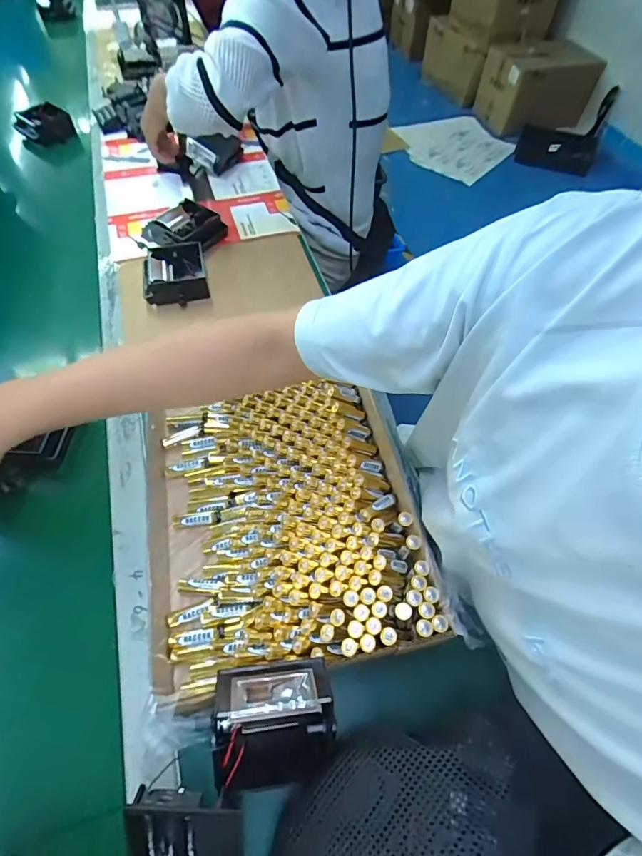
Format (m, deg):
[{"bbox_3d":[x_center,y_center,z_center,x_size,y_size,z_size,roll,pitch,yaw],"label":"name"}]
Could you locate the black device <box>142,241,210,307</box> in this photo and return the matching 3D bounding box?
[{"bbox_3d":[-0.222,-0.233,0.645,0.093,0.034,0.095,-11,57,-8],"label":"black device"}]

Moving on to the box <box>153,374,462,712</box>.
[{"bbox_3d":[-0.043,0.088,0.448,0.263,0.049,0.297,-10,57,-7],"label":"box"}]

